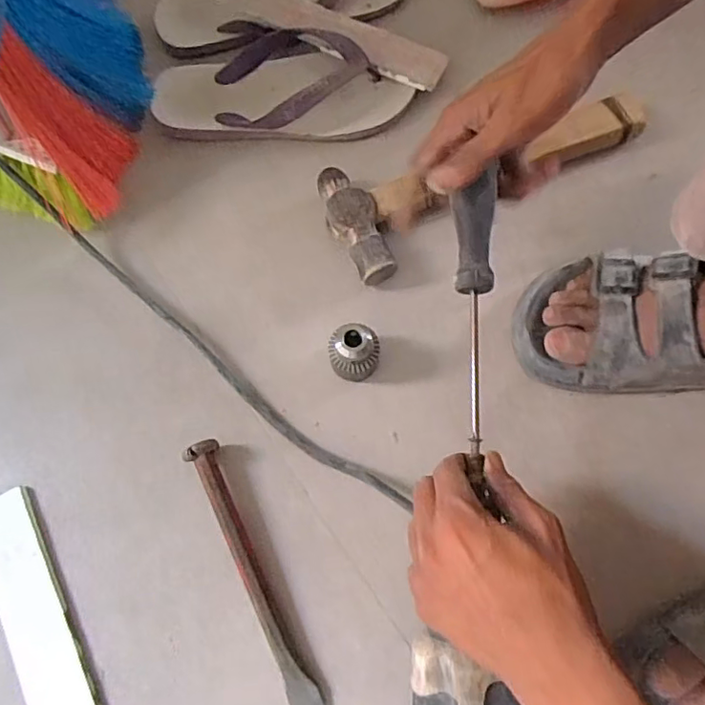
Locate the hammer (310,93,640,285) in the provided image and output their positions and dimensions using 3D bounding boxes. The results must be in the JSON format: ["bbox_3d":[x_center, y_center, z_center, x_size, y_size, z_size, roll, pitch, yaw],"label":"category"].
[{"bbox_3d":[0.124,-0.158,0.500,0.303,0.029,0.104,-22,74,-6],"label":"hammer"}]

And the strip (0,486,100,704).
[{"bbox_3d":[-0.232,0.198,0.417,0.044,0.006,0.200,-27,75,-8],"label":"strip"}]

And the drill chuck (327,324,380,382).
[{"bbox_3d":[0.001,0.000,0.444,0.039,0.050,0.040,2,73,1],"label":"drill chuck"}]

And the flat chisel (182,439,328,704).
[{"bbox_3d":[-0.071,0.158,0.408,0.022,0.022,0.202,-26,74,-8],"label":"flat chisel"}]

